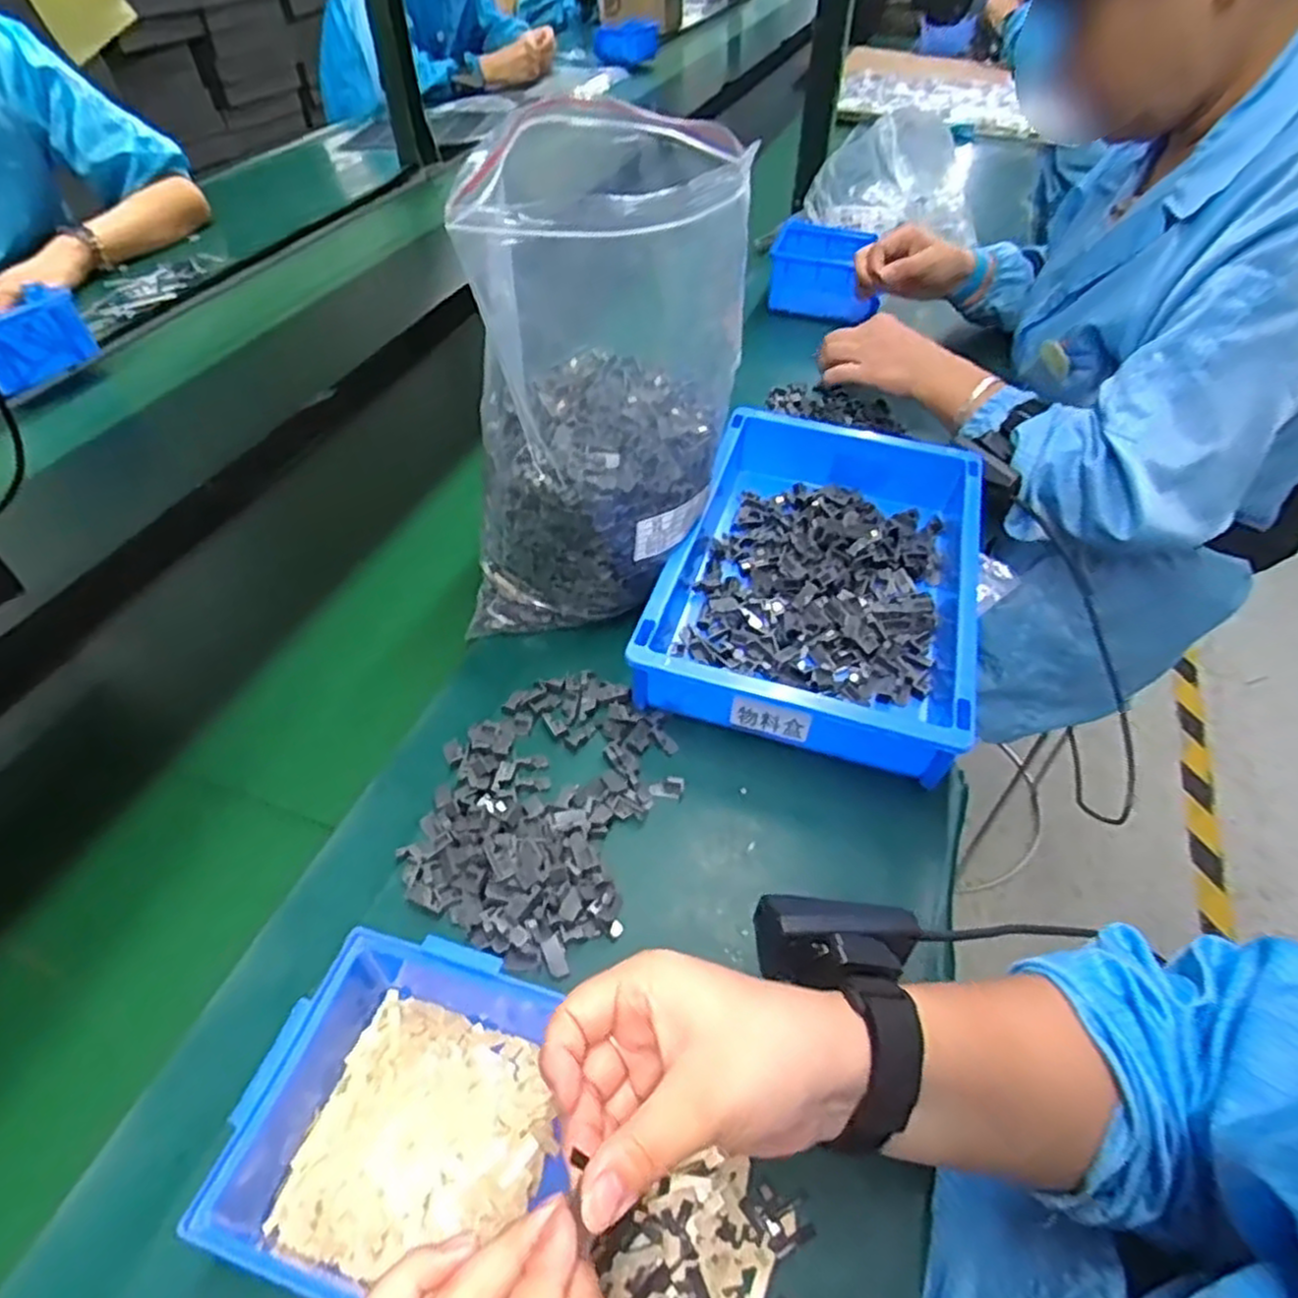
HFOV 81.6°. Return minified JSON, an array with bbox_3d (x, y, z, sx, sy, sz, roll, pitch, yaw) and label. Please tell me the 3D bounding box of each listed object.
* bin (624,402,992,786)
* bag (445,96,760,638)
[{"bbox_3d":[0.130,-0.058,0.557,0.205,0.065,0.304,14,49,12],"label":"bin"},{"bbox_3d":[-0.030,-0.167,0.499,0.153,0.279,0.193,14,49,12],"label":"bag"}]

